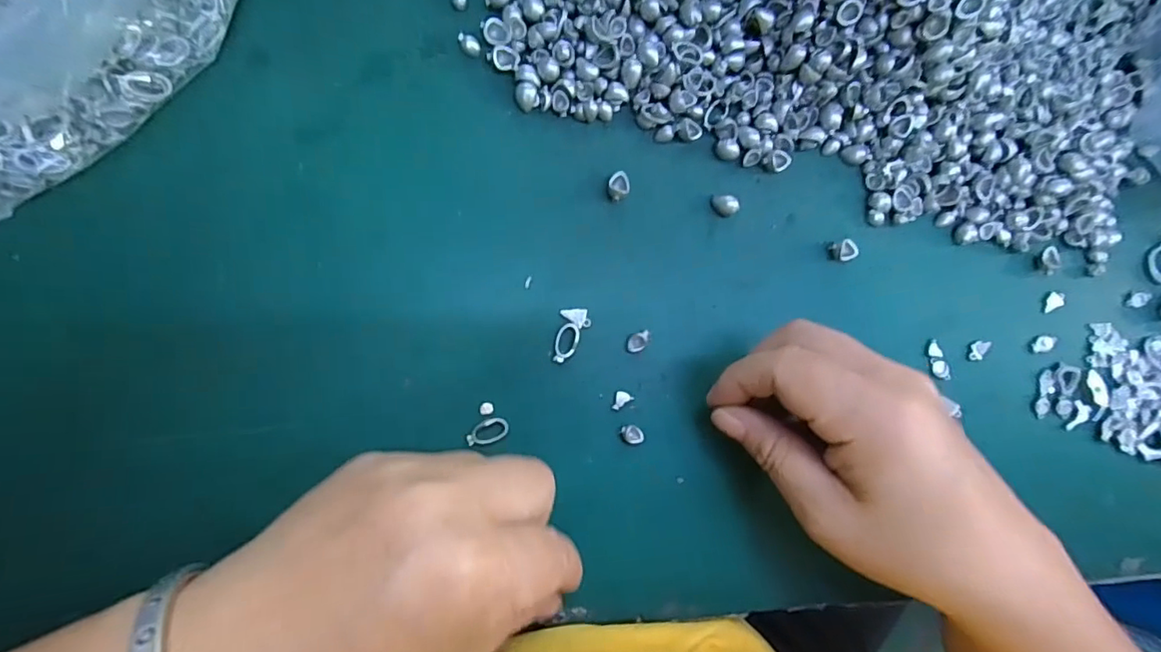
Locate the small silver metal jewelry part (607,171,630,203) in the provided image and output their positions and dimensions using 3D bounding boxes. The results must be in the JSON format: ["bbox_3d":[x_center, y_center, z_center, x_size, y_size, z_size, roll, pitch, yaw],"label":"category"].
[{"bbox_3d":[0.017,-0.064,0.250,0.012,0.006,0.011,0,88,-9],"label":"small silver metal jewelry part"}]

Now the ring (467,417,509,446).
[{"bbox_3d":[-0.039,0.045,0.233,0.018,0.004,0.010,-16,91,-10],"label":"ring"}]

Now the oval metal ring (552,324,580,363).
[{"bbox_3d":[-0.006,0.008,0.241,0.010,0.004,0.018,17,85,-8],"label":"oval metal ring"}]

